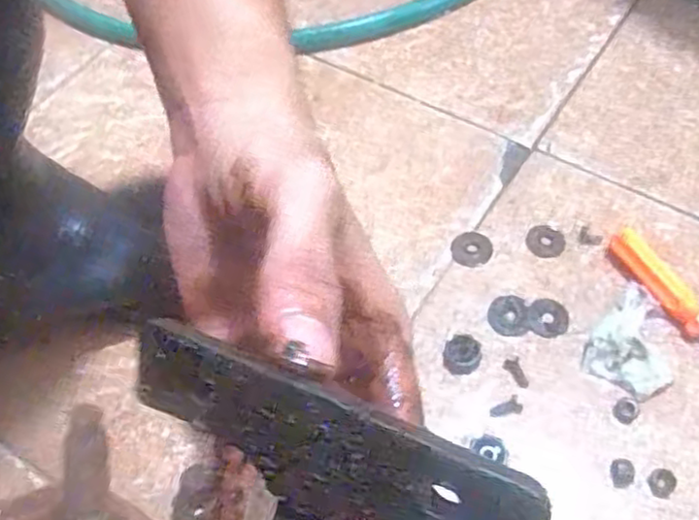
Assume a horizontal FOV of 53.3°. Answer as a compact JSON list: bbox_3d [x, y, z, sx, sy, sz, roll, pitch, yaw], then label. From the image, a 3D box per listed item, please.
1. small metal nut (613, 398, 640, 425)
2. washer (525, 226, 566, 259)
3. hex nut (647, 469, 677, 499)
[{"bbox_3d":[0.173,0.094,0.435,0.017,0.004,0.014,-37,62,-18],"label":"small metal nut"},{"bbox_3d":[0.144,-0.014,0.509,0.028,0.004,0.027,-2,57,4],"label":"washer"},{"bbox_3d":[0.185,0.132,0.411,0.016,0.006,0.015,-28,60,-13],"label":"hex nut"}]

